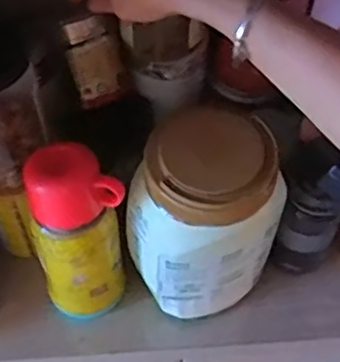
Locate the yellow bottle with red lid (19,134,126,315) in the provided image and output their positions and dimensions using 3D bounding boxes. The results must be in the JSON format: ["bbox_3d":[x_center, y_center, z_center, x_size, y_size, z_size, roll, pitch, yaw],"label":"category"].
[{"bbox_3d":[-0.081,0.053,0.562,0.075,0.205,0.069,0,56,-1],"label":"yellow bottle with red lid"}]

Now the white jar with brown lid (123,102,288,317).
[{"bbox_3d":[0.031,0.039,0.567,0.128,0.221,0.104,-29,61,-19],"label":"white jar with brown lid"}]

